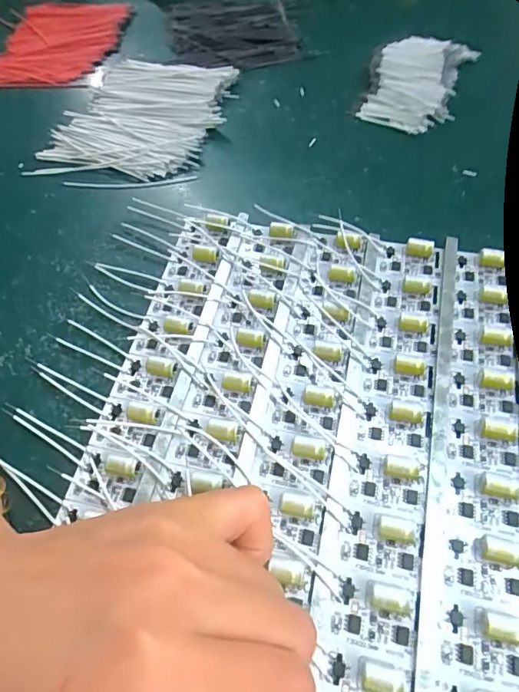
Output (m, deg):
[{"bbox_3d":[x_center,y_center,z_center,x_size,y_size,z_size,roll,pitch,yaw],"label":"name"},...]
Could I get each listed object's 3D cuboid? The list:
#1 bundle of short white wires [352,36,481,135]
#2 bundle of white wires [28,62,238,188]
[{"bbox_3d":[0.105,-0.182,0.310,0.060,0.015,0.100,17,61,15],"label":"bundle of short white wires"},{"bbox_3d":[-0.078,-0.151,0.304,0.098,0.009,0.122,13,60,12],"label":"bundle of white wires"}]

